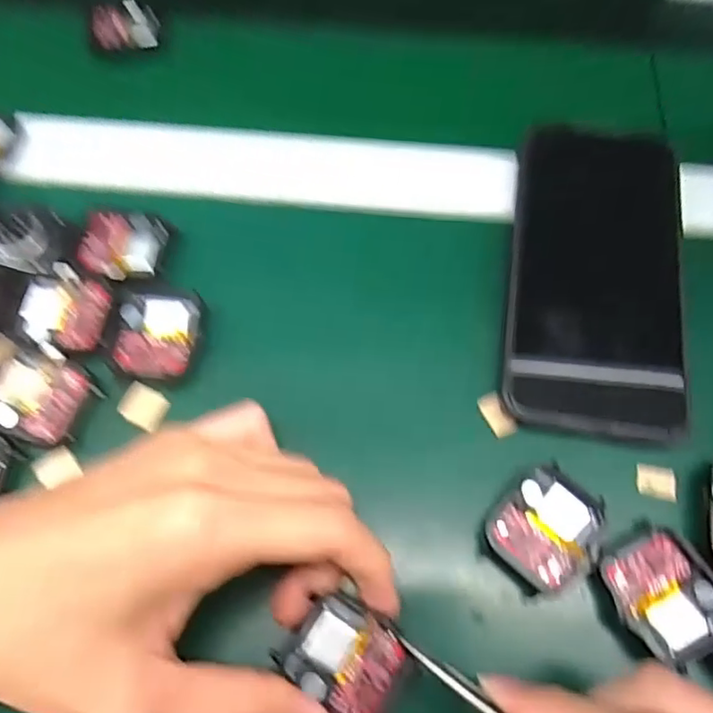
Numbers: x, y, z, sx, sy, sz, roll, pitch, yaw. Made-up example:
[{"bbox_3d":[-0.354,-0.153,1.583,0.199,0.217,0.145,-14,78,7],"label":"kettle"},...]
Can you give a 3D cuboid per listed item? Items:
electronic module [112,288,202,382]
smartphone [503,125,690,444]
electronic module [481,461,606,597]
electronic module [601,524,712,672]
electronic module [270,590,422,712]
[{"bbox_3d":[-0.090,-0.012,0.262,0.036,0.005,0.041,4,64,0],"label":"electronic module"},{"bbox_3d":[0.112,-0.041,0.273,0.078,0.017,0.156,9,65,2],"label":"smartphone"},{"bbox_3d":[0.074,0.067,0.228,0.037,0.005,0.046,39,70,16],"label":"electronic module"},{"bbox_3d":[0.116,0.088,0.217,0.038,0.007,0.042,-26,68,-12],"label":"electronic module"},{"bbox_3d":[-0.001,0.111,0.211,0.044,0.008,0.034,42,69,-2],"label":"electronic module"}]

